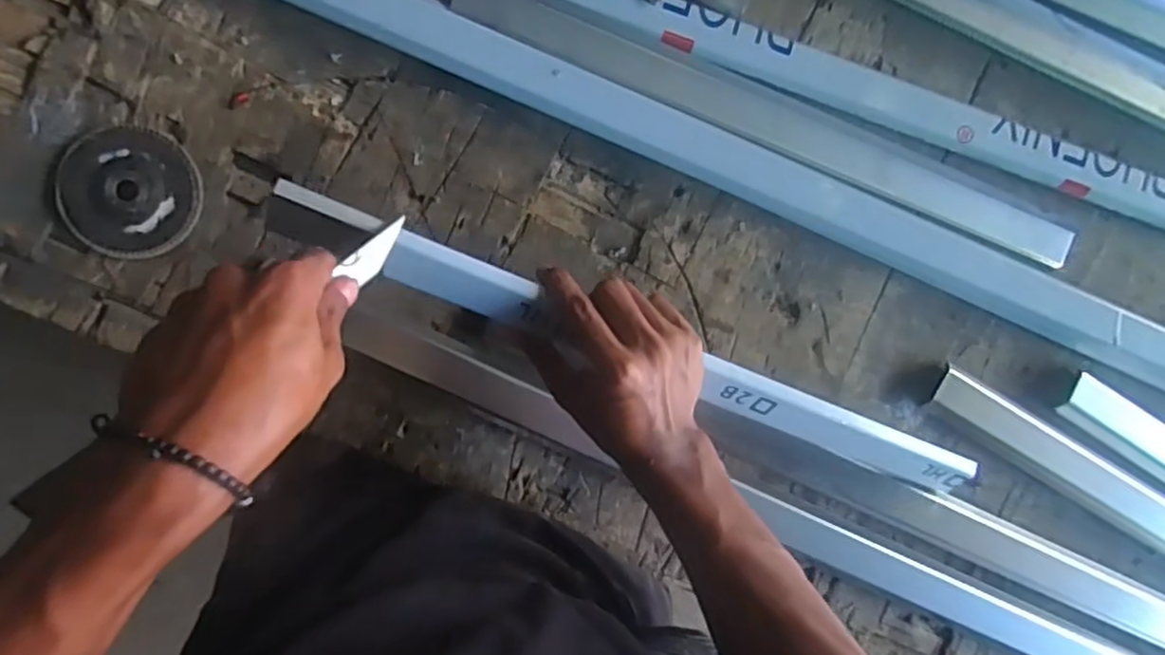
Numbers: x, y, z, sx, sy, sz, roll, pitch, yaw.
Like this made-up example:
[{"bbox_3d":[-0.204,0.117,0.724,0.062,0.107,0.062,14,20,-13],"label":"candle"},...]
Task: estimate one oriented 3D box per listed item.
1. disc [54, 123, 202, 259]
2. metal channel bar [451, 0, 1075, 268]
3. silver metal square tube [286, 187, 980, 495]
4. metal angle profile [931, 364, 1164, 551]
[{"bbox_3d":[-0.331,-0.098,0.514,0.093,0.009,0.092,0,93,-6],"label":"disc"},{"bbox_3d":[0.163,-0.162,0.563,0.542,0.012,0.041,21,91,-7],"label":"metal channel bar"},{"bbox_3d":[0.067,0.028,0.479,0.541,0.025,0.033,21,91,-18],"label":"silver metal square tube"},{"bbox_3d":[0.564,0.204,0.616,0.622,0.031,0.046,30,90,-7],"label":"metal angle profile"}]

